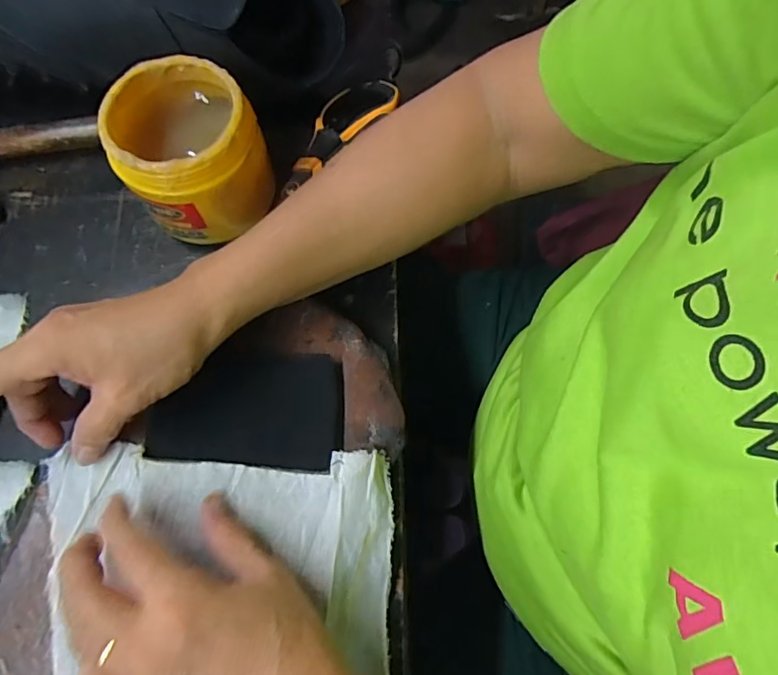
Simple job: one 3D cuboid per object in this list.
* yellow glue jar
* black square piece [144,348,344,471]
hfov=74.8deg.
[{"bbox_3d":[-0.130,-0.117,0.347,0.086,0.090,0.093,0,70,1],"label":"yellow glue jar"},{"bbox_3d":[-0.085,0.041,0.309,0.114,0.009,0.069,4,70,3],"label":"black square piece"}]

